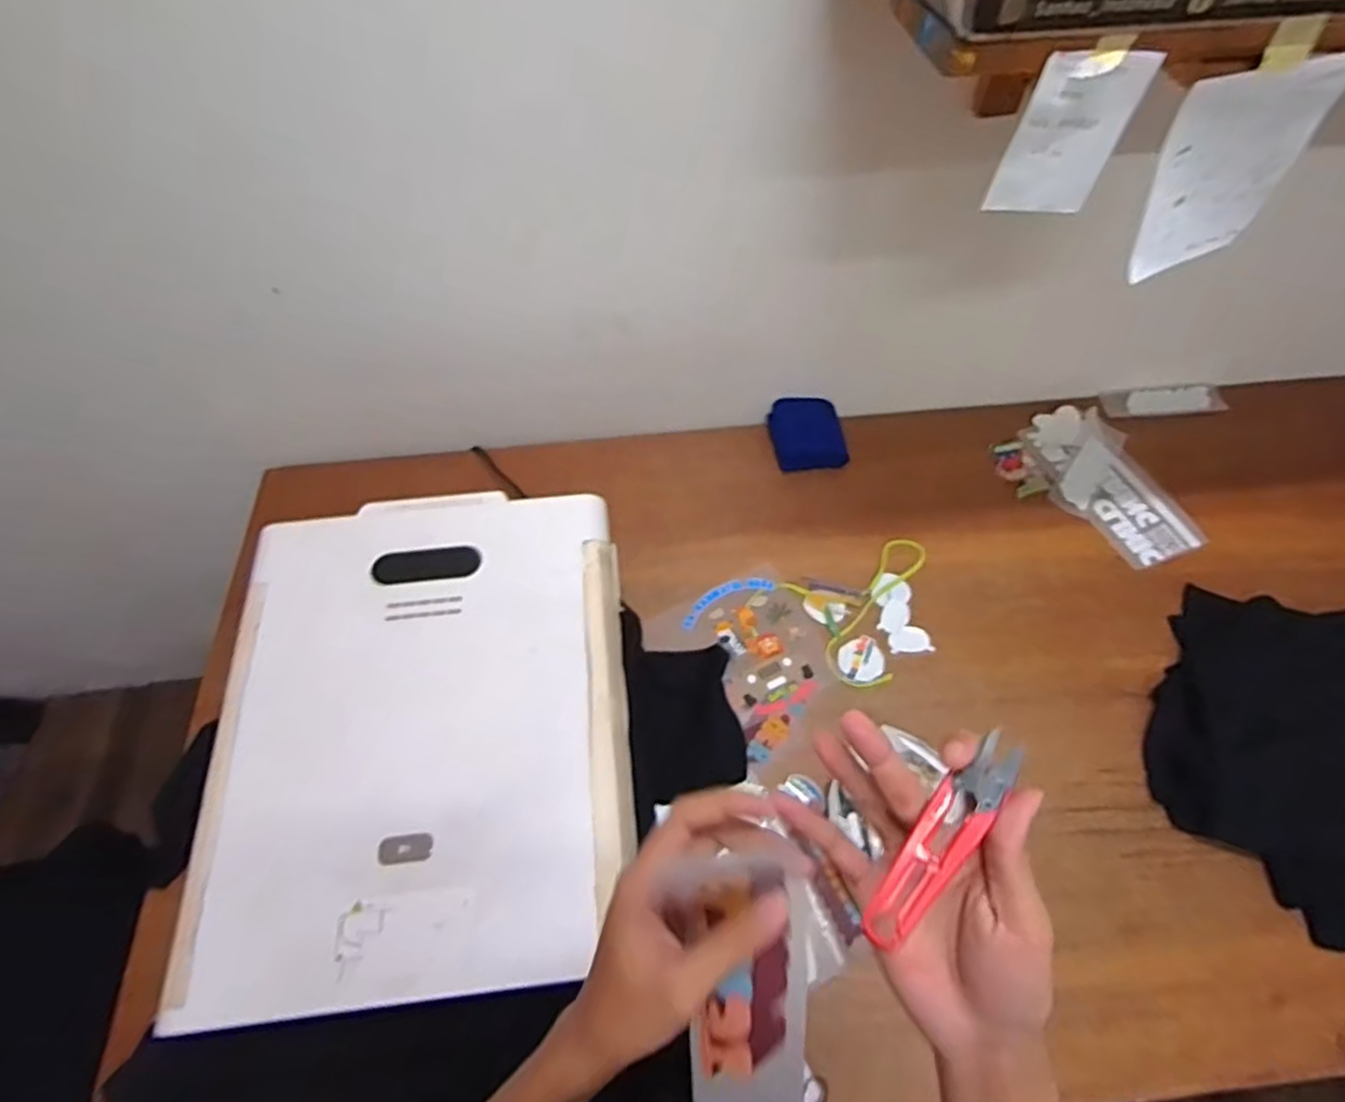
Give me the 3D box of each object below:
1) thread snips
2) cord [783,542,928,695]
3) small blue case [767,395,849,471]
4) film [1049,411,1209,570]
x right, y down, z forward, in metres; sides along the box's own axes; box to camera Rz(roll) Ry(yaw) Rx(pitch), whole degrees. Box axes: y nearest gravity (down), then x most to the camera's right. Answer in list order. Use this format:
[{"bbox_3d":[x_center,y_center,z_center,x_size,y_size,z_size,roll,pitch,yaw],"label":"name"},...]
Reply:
[{"bbox_3d":[0.131,0.137,0.339,0.025,0.018,0.109,37,72,23],"label":"thread snips"},{"bbox_3d":[0.282,0.081,0.958,0.208,0.010,0.181,-19,59,-11],"label":"cord"},{"bbox_3d":[0.211,-0.187,1.104,0.109,0.025,0.126,-7,73,-8],"label":"small blue case"},{"bbox_3d":[0.661,-0.090,1.067,0.161,0.013,0.244,-17,60,-12],"label":"film"}]

